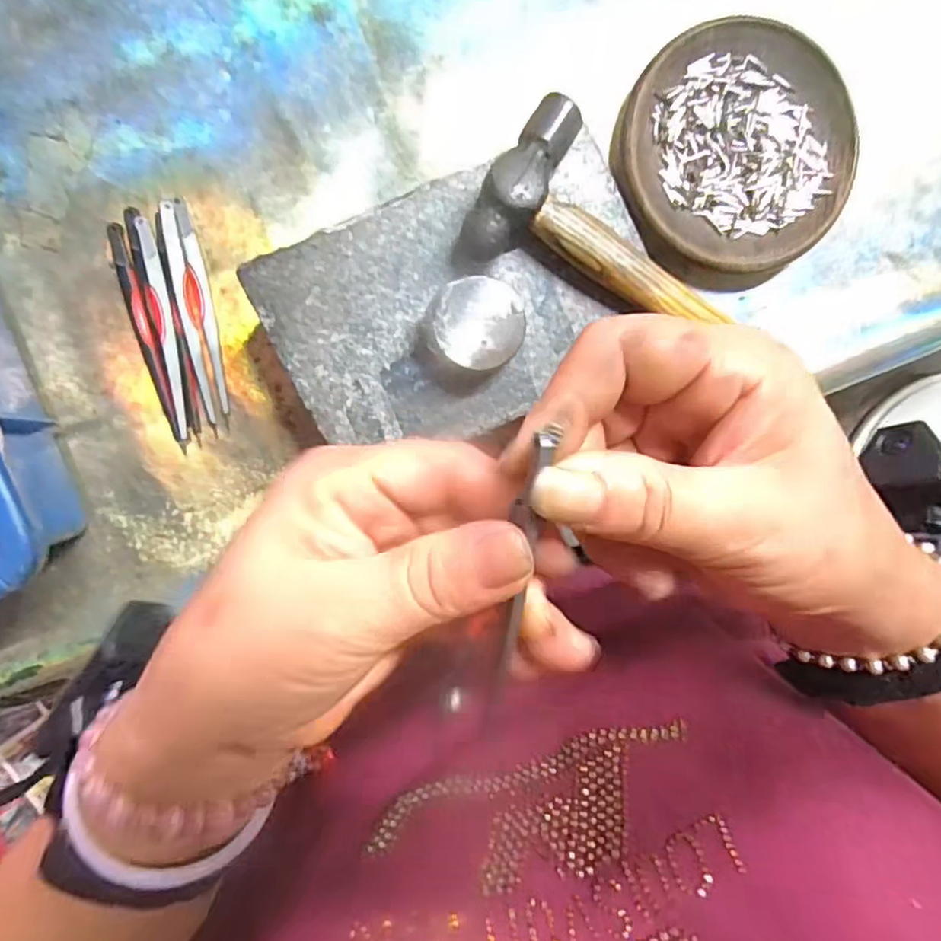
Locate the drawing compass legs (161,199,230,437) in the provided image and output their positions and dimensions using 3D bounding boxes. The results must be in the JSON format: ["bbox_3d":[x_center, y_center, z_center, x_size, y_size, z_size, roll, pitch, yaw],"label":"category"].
[{"bbox_3d":[-0.130,-0.073,0.287,0.014,0.005,0.105,-11,95,-2],"label":"drawing compass legs"}]

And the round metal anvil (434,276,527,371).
[{"bbox_3d":[0.003,-0.055,0.231,0.032,0.022,0.033,0,94,-3],"label":"round metal anvil"}]

